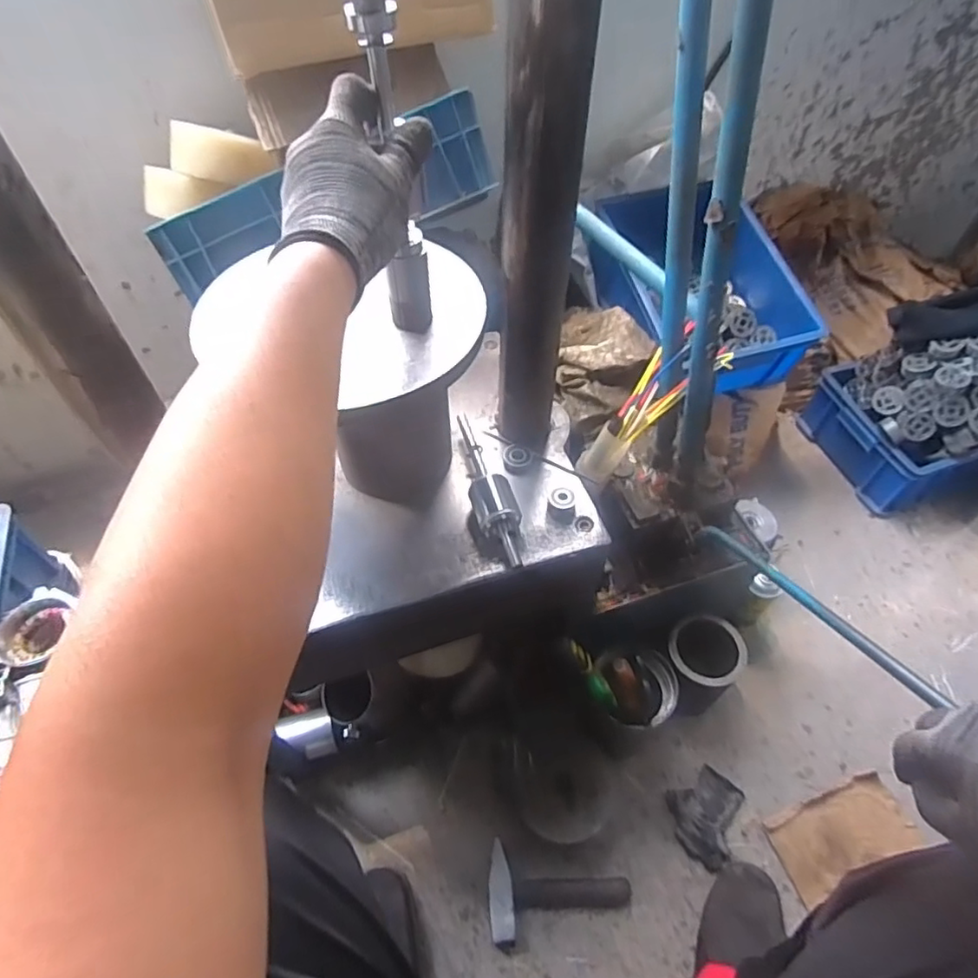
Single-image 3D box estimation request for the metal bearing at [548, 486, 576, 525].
[{"bbox_3d":[0.081,0.018,0.649,0.024,0.031,0.028,-19,55,-14],"label":"metal bearing"}]

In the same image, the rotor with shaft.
[{"bbox_3d":[-0.002,0.002,0.656,0.044,0.045,0.199,-13,54,-10],"label":"rotor with shaft"}]

